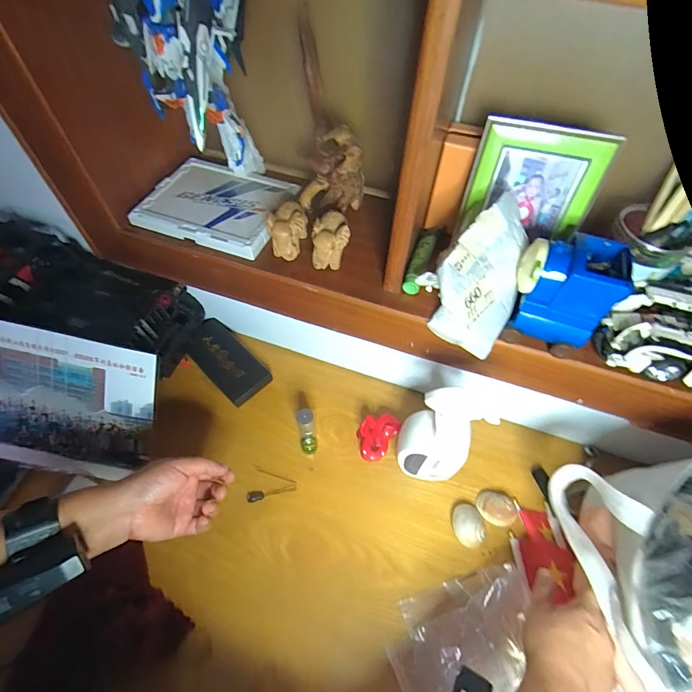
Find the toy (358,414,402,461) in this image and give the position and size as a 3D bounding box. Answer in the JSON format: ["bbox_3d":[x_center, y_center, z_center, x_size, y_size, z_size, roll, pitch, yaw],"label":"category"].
[{"bbox_3d":[0.043,0.136,0.563,0.053,0.041,0.071,29,60,15],"label":"toy"}]

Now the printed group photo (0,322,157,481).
[{"bbox_3d":[-0.411,0.073,0.509,0.300,0.196,0.006,12,16,0],"label":"printed group photo"}]

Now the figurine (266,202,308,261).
[{"bbox_3d":[-0.078,-0.151,0.491,0.044,0.056,0.064,10,57,3],"label":"figurine"}]

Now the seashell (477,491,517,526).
[{"bbox_3d":[0.208,0.222,0.517,0.050,0.020,0.043,6,57,1],"label":"seashell"}]

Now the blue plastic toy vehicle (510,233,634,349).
[{"bbox_3d":[0.224,-0.062,0.394,0.093,0.090,0.070,22,58,11],"label":"blue plastic toy vehicle"}]

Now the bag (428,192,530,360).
[{"bbox_3d":[0.148,-0.069,0.405,0.084,0.119,0.108,32,61,17],"label":"bag"}]

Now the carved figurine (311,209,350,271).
[{"bbox_3d":[-0.019,-0.133,0.481,0.047,0.057,0.063,5,57,0],"label":"carved figurine"}]

